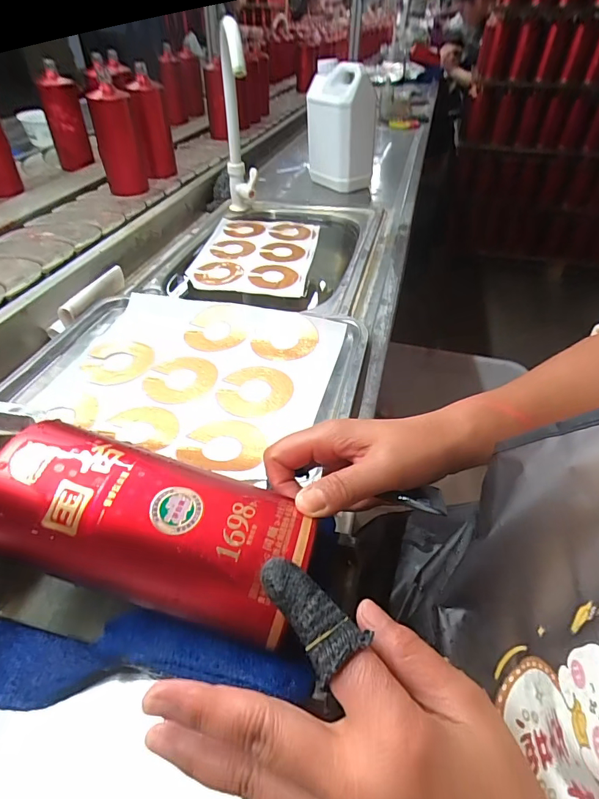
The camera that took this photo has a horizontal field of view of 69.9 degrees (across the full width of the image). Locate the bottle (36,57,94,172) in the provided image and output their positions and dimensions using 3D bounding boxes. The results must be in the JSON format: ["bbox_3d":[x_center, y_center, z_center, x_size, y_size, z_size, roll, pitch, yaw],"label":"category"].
[{"bbox_3d":[-0.567,-0.683,1.039,0.086,0.207,0.099,-19,46,-18],"label":"bottle"}]

